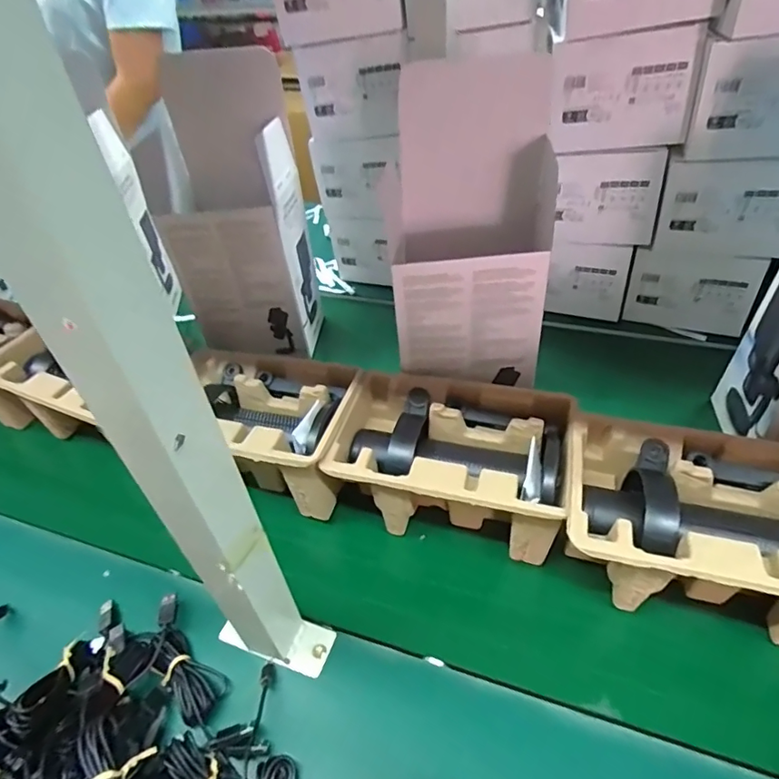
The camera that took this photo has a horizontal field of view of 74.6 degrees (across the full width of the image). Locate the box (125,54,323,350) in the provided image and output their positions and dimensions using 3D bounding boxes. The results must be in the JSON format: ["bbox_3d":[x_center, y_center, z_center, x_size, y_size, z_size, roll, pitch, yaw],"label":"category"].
[{"bbox_3d":[-0.200,-0.217,0.670,0.179,0.320,0.156,-12,42,-7],"label":"box"}]

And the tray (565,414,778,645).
[{"bbox_3d":[0.269,0.122,0.443,0.228,0.100,0.144,8,43,15],"label":"tray"}]

